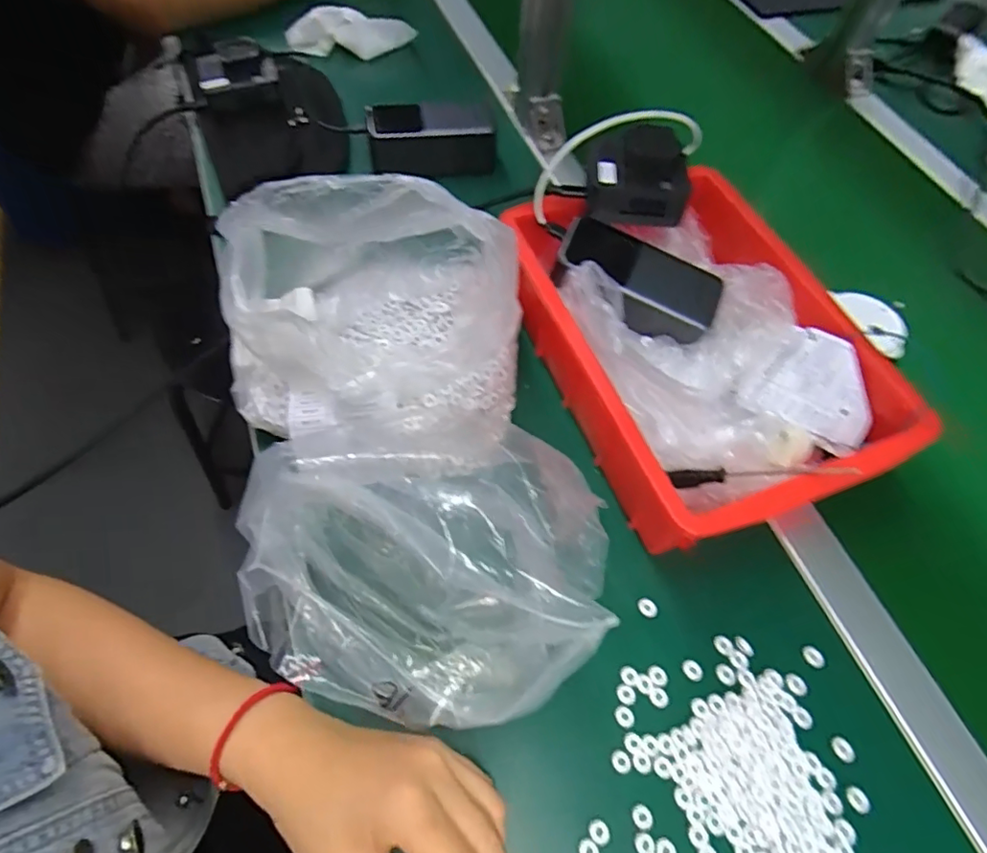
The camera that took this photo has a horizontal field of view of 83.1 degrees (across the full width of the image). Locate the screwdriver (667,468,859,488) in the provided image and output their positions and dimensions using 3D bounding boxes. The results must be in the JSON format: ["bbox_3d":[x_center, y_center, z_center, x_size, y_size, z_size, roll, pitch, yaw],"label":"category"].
[{"bbox_3d":[0.171,0.032,0.364,0.112,0.008,0.010,-7,56,33],"label":"screwdriver"}]

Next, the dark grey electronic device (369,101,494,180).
[{"bbox_3d":[-0.063,-0.298,0.574,0.126,0.059,0.055,-7,61,-8],"label":"dark grey electronic device"}]

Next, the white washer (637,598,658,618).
[{"bbox_3d":[0.106,0.125,0.384,0.013,0.004,0.012,4,62,-2],"label":"white washer"}]

